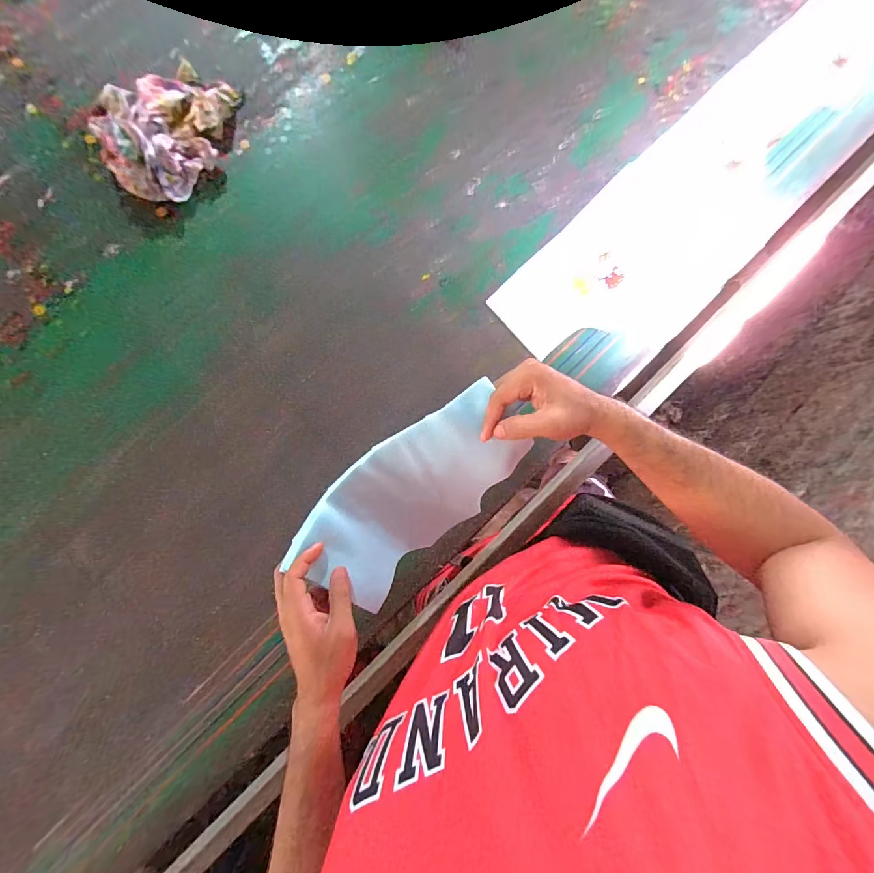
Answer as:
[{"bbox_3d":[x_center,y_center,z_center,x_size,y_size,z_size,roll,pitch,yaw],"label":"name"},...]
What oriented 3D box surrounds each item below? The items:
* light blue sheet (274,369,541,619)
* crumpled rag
[{"bbox_3d":[-0.035,0.079,0.452,0.270,0.097,0.151,-37,95,-5],"label":"light blue sheet"},{"bbox_3d":[-0.348,-0.410,0.501,0.126,0.055,0.200,42,86,-6],"label":"crumpled rag"}]

